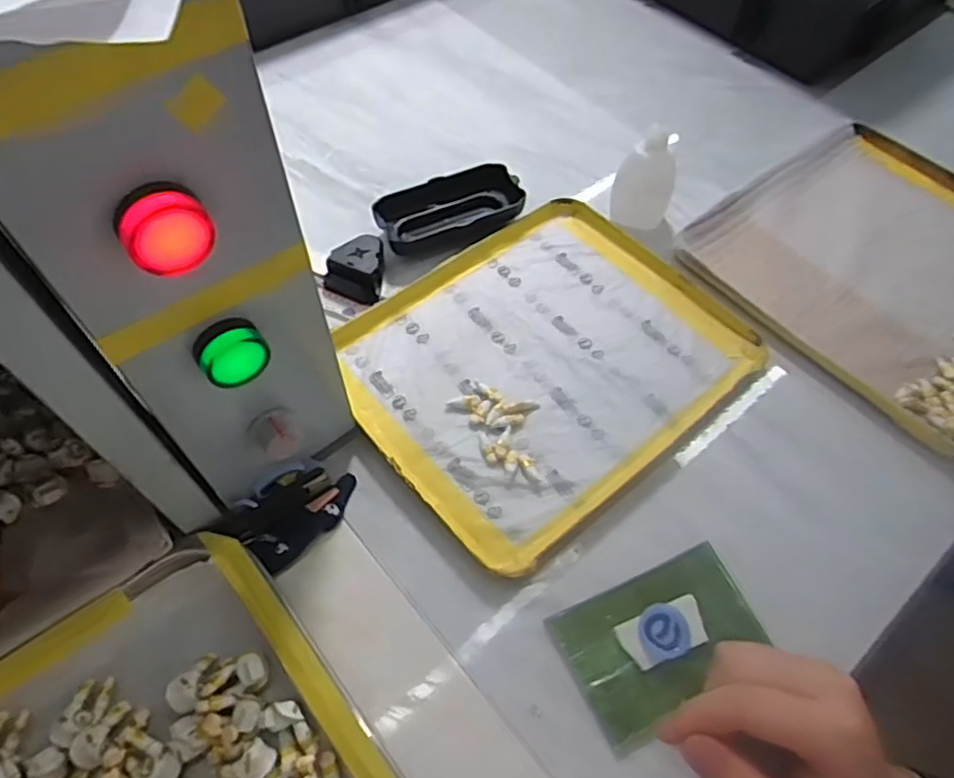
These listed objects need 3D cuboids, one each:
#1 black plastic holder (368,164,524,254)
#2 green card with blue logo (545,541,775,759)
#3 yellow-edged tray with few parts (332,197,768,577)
[{"bbox_3d":[-0.022,-0.141,0.507,0.111,0.028,0.052,-17,60,-11],"label":"black plastic holder"},{"bbox_3d":[0.099,0.130,0.344,0.103,0.009,0.069,-21,60,-16],"label":"green card with blue logo"},{"bbox_3d":[0.043,-0.021,0.444,0.245,0.016,0.203,-35,65,-20],"label":"yellow-edged tray with few parts"}]

